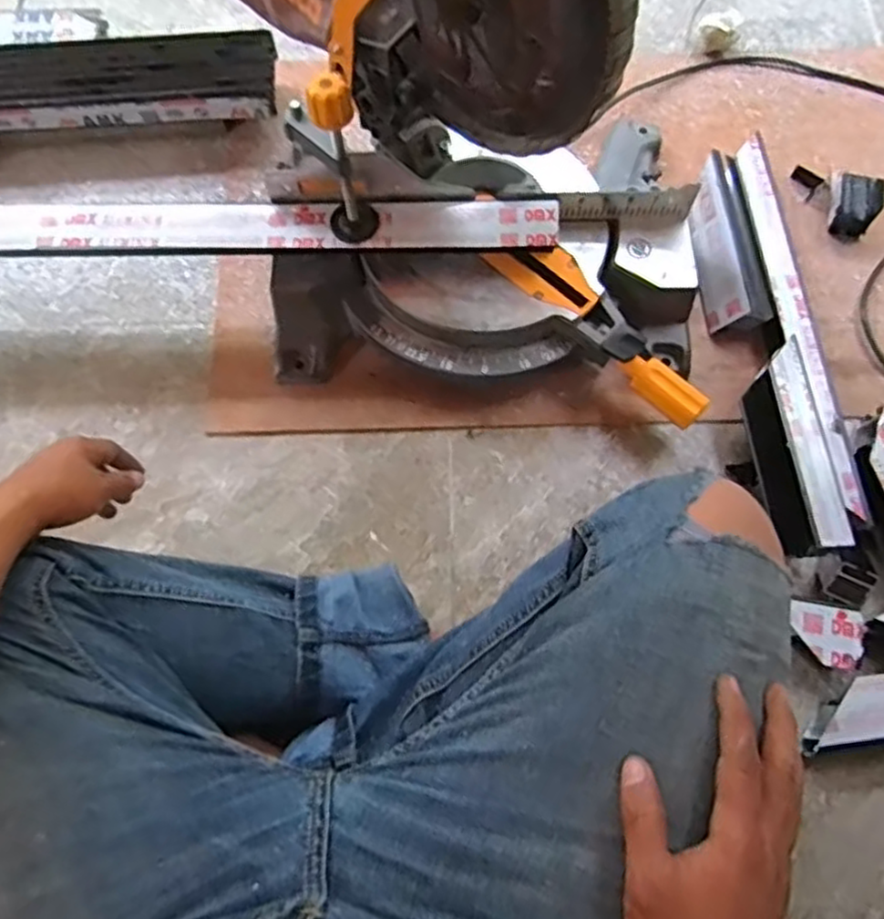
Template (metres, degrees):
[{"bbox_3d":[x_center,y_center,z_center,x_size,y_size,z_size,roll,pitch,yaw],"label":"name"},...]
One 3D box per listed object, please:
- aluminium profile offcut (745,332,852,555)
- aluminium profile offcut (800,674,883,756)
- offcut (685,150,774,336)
[{"bbox_3d":[0.358,-0.014,0.705,0.076,0.050,0.218,-3,71,0],"label":"aluminium profile offcut"},{"bbox_3d":[0.396,0.235,0.653,0.121,0.041,0.060,-7,71,-2],"label":"aluminium profile offcut"},{"bbox_3d":[0.329,-0.252,0.818,0.062,0.045,0.212,-3,71,0],"label":"offcut"}]

